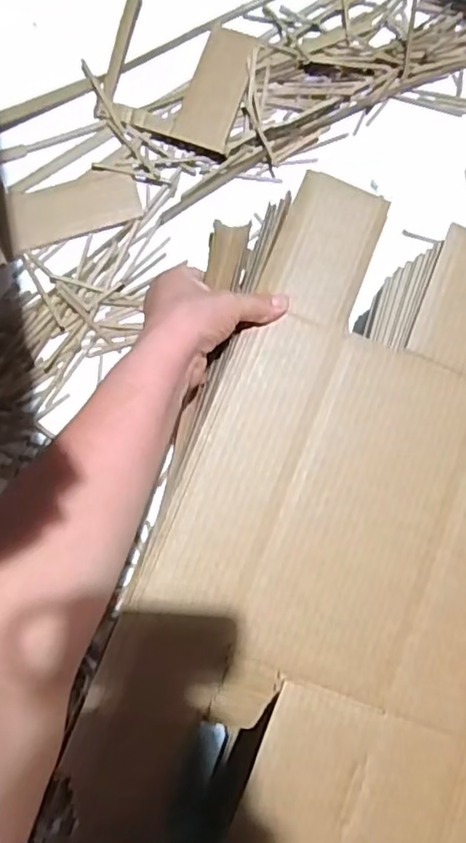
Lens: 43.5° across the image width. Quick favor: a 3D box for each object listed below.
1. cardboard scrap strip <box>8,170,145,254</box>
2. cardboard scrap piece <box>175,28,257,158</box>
[{"bbox_3d":[-0.146,-0.197,0.534,0.119,0.004,0.054,-18,87,-7],"label":"cardboard scrap strip"},{"bbox_3d":[-0.014,-0.316,0.552,0.050,0.006,0.122,17,82,3],"label":"cardboard scrap piece"}]

